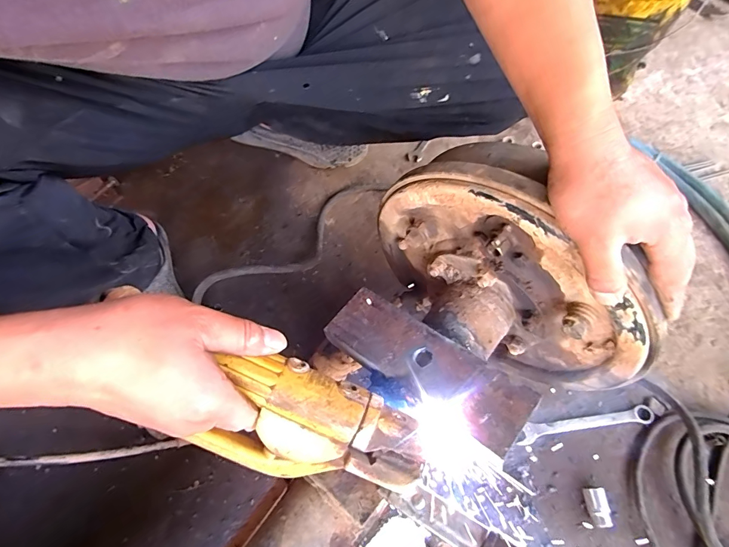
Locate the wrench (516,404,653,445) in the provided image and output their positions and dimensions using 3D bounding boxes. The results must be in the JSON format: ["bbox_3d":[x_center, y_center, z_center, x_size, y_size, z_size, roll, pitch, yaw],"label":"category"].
[{"bbox_3d":[0.291,0.199,0.520,0.178,0.007,0.023,-9,61,-2],"label":"wrench"}]

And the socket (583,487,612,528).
[{"bbox_3d":[0.275,0.276,0.465,0.019,0.019,0.041,-1,61,2],"label":"socket"}]

